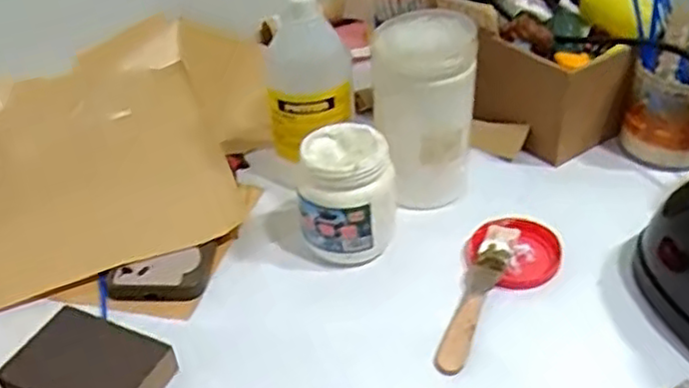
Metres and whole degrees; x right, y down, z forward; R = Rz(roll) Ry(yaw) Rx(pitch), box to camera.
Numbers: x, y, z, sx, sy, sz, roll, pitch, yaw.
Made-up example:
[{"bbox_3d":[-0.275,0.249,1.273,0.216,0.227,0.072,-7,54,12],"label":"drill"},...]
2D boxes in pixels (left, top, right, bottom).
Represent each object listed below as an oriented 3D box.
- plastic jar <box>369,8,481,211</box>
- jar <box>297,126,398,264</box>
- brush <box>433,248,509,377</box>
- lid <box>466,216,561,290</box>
[{"bbox_3d":[0.066,-0.067,0.589,0.083,0.150,0.088,2,38,8],"label":"plastic jar"},{"bbox_3d":[0.004,0.003,0.551,0.071,0.096,0.070,-3,37,2],"label":"jar"},{"bbox_3d":[0.093,0.082,0.506,0.024,0.019,0.117,15,41,23],"label":"brush"},{"bbox_3d":[0.135,0.043,0.549,0.070,0.019,0.069,-3,37,2],"label":"lid"}]

